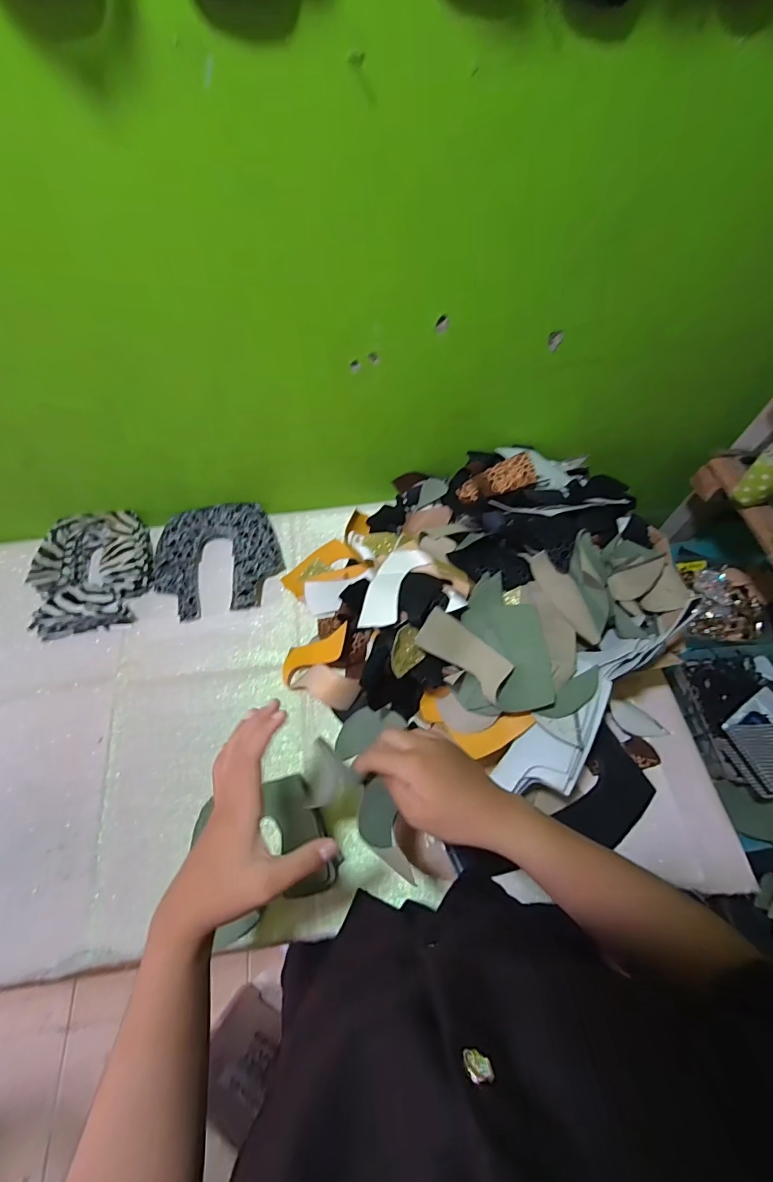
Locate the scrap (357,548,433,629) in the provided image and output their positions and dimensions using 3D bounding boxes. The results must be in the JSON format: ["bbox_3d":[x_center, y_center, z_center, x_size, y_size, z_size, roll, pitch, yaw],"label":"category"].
[{"bbox_3d":[0.008,-0.006,0.545,0.058,0.018,0.122,11,51,27],"label":"scrap"}]

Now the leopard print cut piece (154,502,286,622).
[{"bbox_3d":[-0.269,-0.052,0.699,0.191,0.030,0.182,-12,65,-7],"label":"leopard print cut piece"}]

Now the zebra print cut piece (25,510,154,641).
[{"bbox_3d":[-0.458,-0.035,0.682,0.167,0.047,0.198,-9,64,-6],"label":"zebra print cut piece"}]

